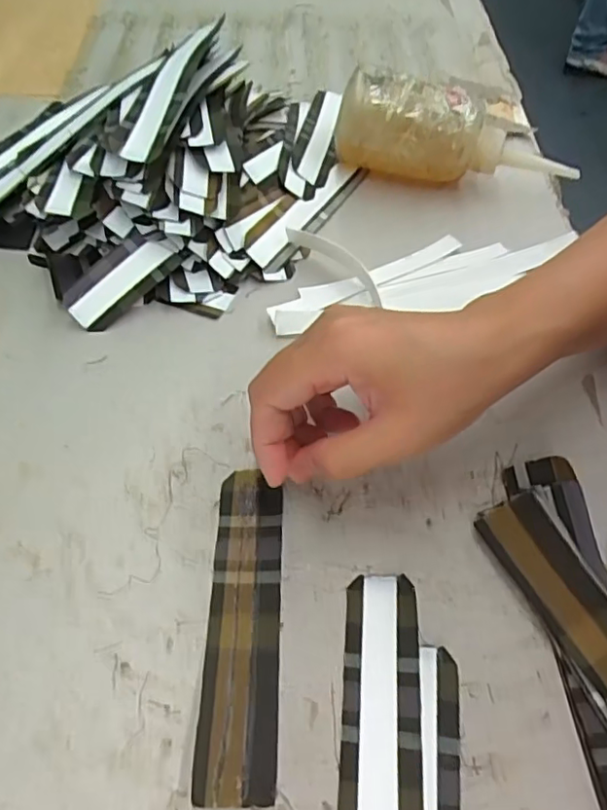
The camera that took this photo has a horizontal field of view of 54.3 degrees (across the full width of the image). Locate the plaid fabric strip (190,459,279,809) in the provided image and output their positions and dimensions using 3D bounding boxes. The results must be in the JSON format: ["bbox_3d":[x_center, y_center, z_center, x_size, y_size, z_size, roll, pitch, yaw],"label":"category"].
[{"bbox_3d":[-0.026,0.093,0.261,0.031,0.005,0.138,1,53,-1],"label":"plaid fabric strip"}]

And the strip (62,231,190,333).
[{"bbox_3d":[-0.109,-0.077,0.357,0.074,0.006,0.032,-43,101,-6],"label":"strip"}]

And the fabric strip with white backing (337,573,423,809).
[{"bbox_3d":[0.030,0.137,0.230,0.031,0.005,0.141,5,54,1],"label":"fabric strip with white backing"}]

